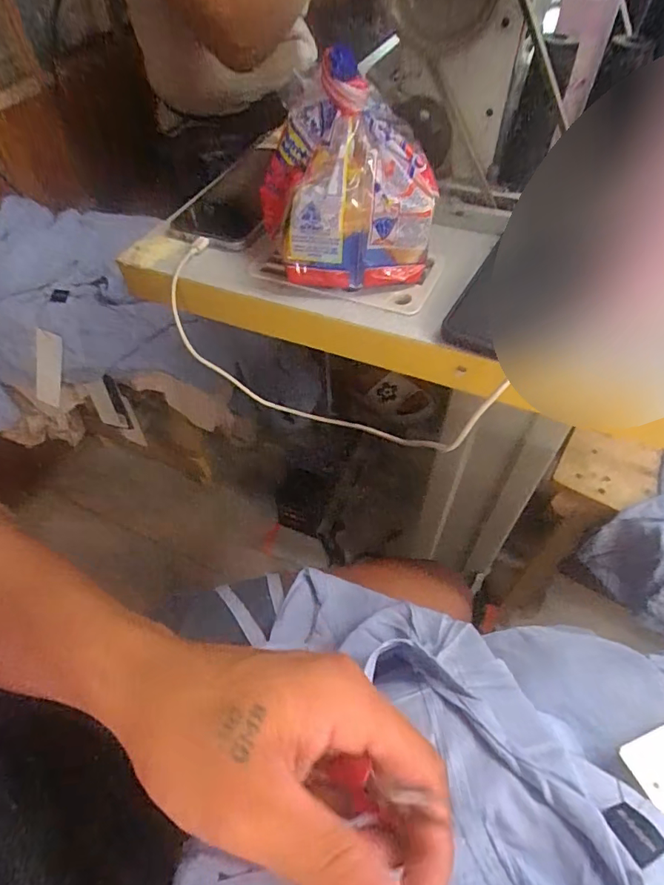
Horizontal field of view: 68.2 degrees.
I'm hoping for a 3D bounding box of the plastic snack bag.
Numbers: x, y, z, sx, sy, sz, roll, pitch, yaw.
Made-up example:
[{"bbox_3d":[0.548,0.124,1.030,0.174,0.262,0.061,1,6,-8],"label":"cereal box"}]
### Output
[{"bbox_3d":[0.013,-0.194,0.361,0.124,0.124,0.097,-10,53,-6],"label":"plastic snack bag"}]

